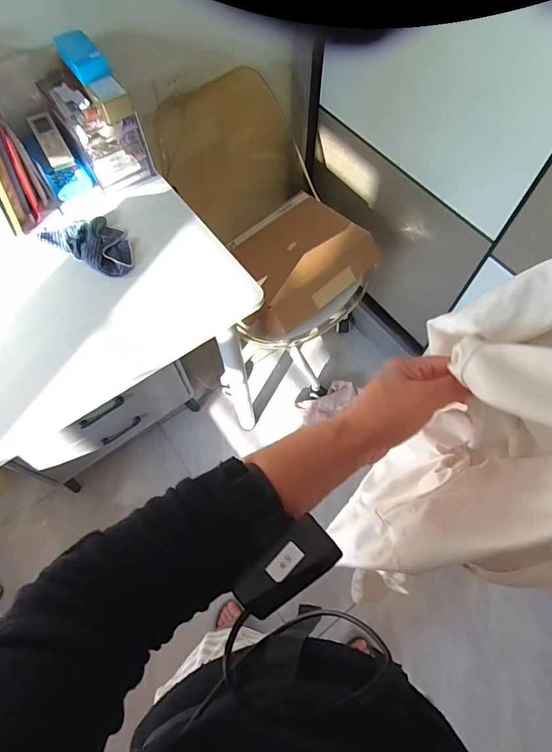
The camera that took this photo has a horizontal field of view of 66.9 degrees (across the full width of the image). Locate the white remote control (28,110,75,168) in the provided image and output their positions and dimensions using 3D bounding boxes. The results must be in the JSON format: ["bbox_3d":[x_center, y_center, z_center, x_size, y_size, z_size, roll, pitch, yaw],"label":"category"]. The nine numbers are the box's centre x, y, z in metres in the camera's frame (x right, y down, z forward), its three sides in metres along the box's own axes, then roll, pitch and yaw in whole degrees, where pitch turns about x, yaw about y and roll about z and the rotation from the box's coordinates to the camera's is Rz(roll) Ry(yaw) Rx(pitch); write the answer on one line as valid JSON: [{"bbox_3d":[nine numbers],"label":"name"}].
[{"bbox_3d":[-0.444,-0.467,0.820,0.045,0.022,0.114,-27,87,-12],"label":"white remote control"}]

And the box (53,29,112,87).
[{"bbox_3d":[-0.338,-0.561,0.733,0.057,0.041,0.091,-36,69,-16],"label":"box"}]

